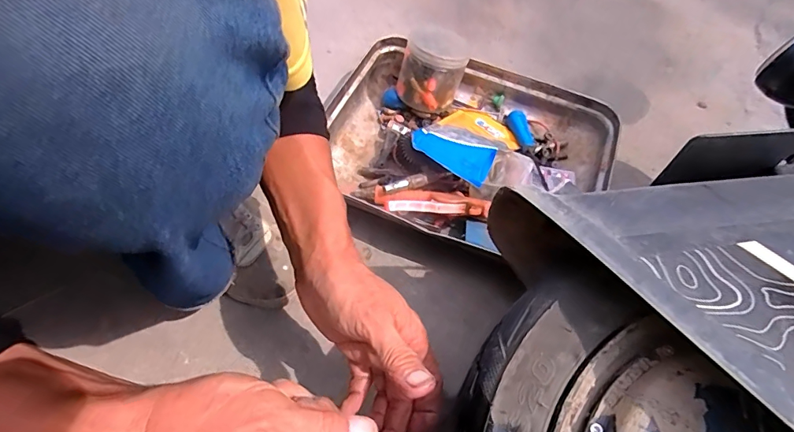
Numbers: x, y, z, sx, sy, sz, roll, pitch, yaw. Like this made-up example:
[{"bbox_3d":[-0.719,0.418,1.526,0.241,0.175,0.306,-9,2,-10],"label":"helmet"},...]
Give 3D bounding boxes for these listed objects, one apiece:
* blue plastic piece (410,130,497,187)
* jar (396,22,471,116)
[{"bbox_3d":[0.063,-0.073,0.536,0.099,0.008,0.049,23,59,11],"label":"blue plastic piece"},{"bbox_3d":[0.052,-0.199,0.617,0.087,0.103,0.080,24,47,13],"label":"jar"}]

